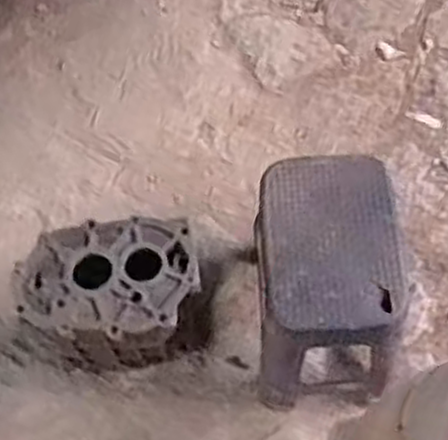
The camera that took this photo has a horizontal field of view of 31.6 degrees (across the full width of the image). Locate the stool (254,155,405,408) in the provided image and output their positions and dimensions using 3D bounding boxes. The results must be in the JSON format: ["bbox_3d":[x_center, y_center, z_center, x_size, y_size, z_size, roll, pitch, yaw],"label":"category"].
[{"bbox_3d":[0.151,0.111,1.301,0.217,0.334,0.322,-3,62,1],"label":"stool"}]

